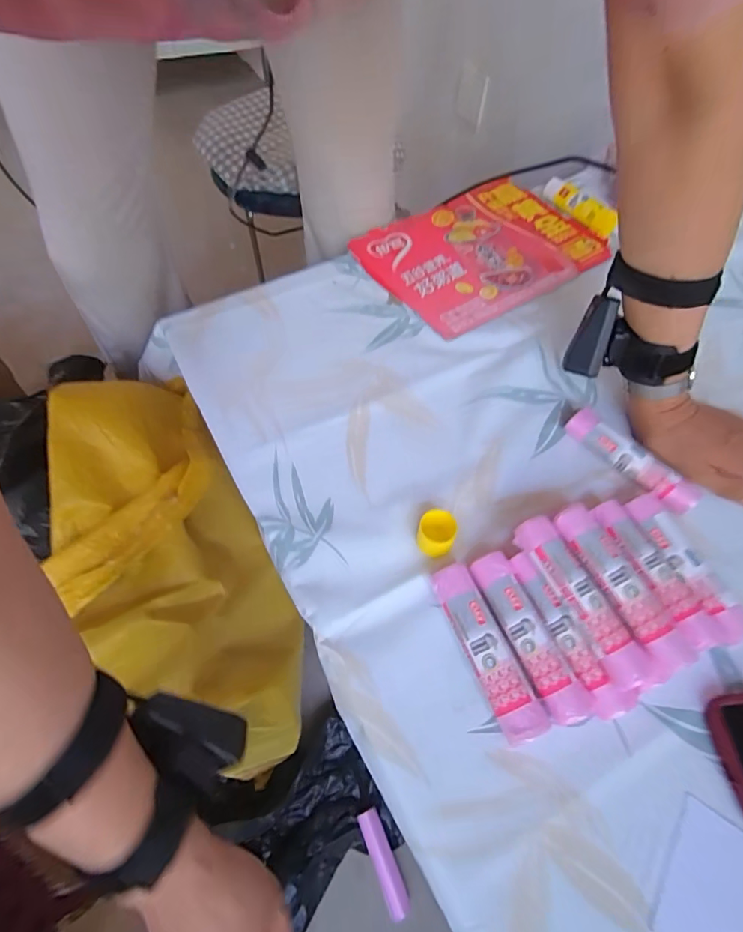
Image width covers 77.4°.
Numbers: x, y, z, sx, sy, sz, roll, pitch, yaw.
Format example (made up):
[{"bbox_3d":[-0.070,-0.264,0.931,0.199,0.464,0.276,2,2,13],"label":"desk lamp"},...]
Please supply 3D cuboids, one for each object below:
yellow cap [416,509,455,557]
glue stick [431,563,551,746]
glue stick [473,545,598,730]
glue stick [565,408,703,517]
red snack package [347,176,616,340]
[{"bbox_3d":[0.051,0.054,0.370,0.028,0.027,0.030,0,59,0],"label":"yellow cap"},{"bbox_3d":[0.079,0.127,0.327,0.028,0.023,0.119,-19,61,-12],"label":"glue stick"},{"bbox_3d":[0.109,0.121,0.333,0.030,0.023,0.119,-20,61,-12],"label":"glue stick"},{"bbox_3d":[0.225,-0.006,0.407,0.022,0.020,0.120,-36,65,-20],"label":"glue stick"},{"bbox_3d":[0.146,-0.279,0.572,0.294,0.024,0.199,-30,64,-17],"label":"red snack package"}]

